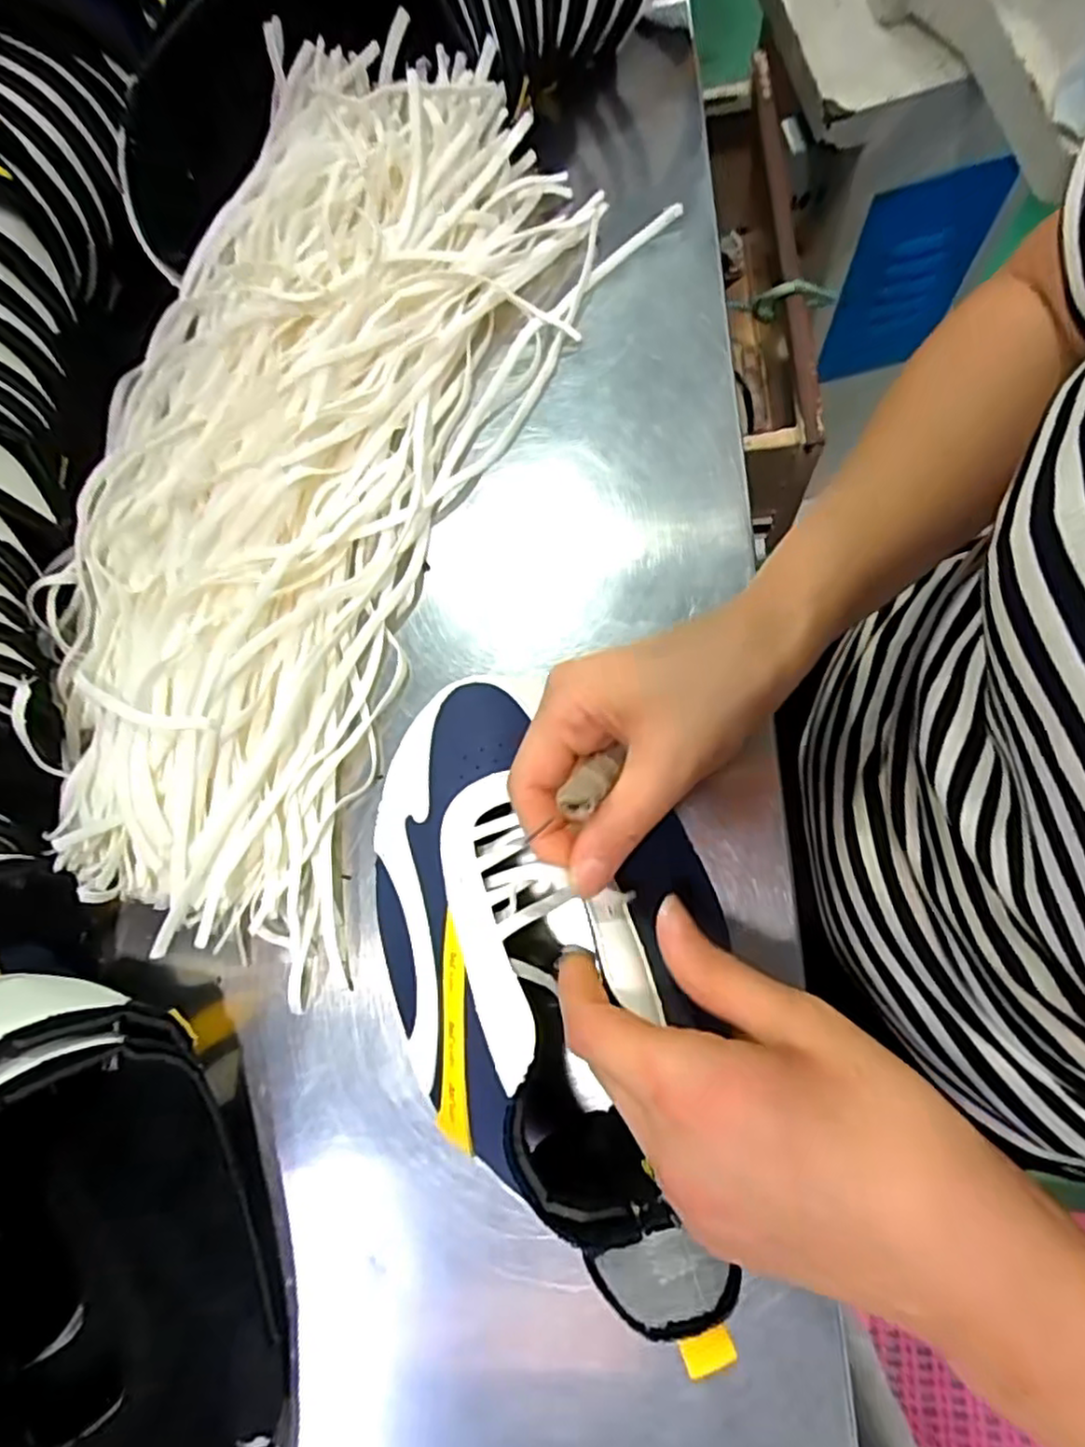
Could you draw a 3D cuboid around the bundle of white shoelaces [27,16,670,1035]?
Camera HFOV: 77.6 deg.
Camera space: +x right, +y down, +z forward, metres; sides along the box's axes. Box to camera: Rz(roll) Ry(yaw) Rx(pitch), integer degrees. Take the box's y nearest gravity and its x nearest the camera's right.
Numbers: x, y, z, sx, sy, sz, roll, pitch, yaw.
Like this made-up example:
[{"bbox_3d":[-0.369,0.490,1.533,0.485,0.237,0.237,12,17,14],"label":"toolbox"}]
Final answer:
[{"bbox_3d":[-0.127,-0.144,0.352,0.277,0.048,0.472,26,78,7],"label":"bundle of white shoelaces"}]

